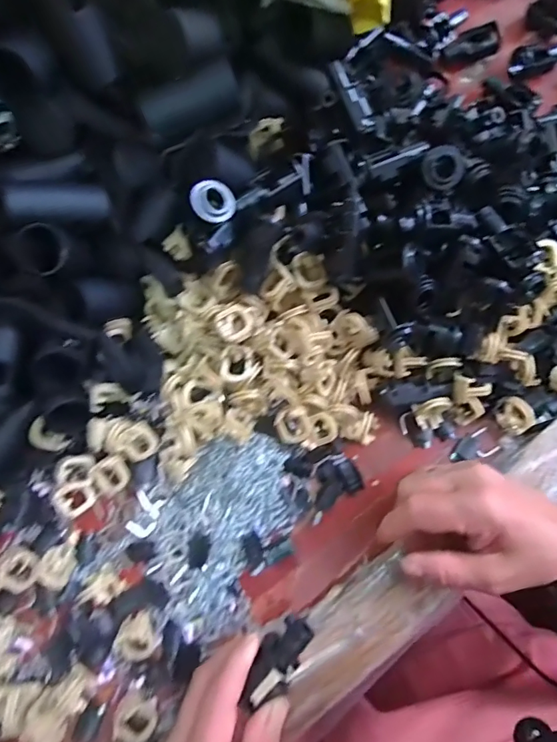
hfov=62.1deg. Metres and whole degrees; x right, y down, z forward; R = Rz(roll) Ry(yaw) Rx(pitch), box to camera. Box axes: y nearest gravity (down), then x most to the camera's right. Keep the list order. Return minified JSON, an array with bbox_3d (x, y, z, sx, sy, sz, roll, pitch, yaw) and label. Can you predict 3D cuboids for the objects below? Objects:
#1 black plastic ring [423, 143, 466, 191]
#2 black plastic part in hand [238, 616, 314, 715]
[{"bbox_3d":[0.109,-0.135,0.306,0.026,0.005,0.031,-13,76,13],"label":"black plastic ring"},{"bbox_3d":[-0.002,0.160,0.255,0.021,0.017,0.052,35,81,7],"label":"black plastic part in hand"}]

